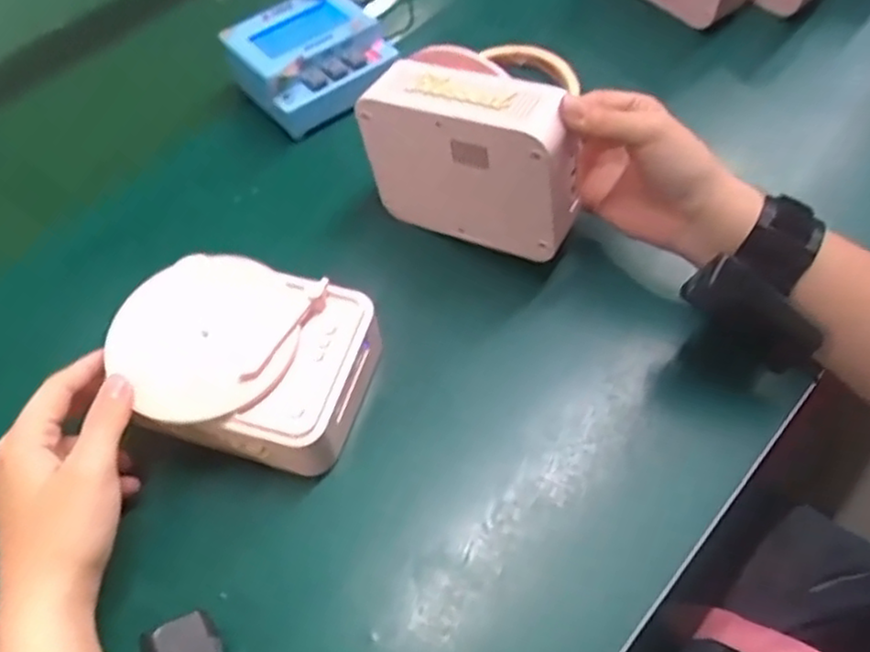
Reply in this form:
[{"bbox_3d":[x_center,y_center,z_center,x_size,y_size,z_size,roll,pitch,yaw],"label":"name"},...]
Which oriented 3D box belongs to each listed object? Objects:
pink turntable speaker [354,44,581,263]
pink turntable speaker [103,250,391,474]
[{"bbox_3d":[0.025,-0.103,0.422,0.128,0.097,0.048,24,61,19],"label":"pink turntable speaker"},{"bbox_3d":[-0.104,0.019,0.385,0.129,0.044,0.106,14,58,13],"label":"pink turntable speaker"}]

